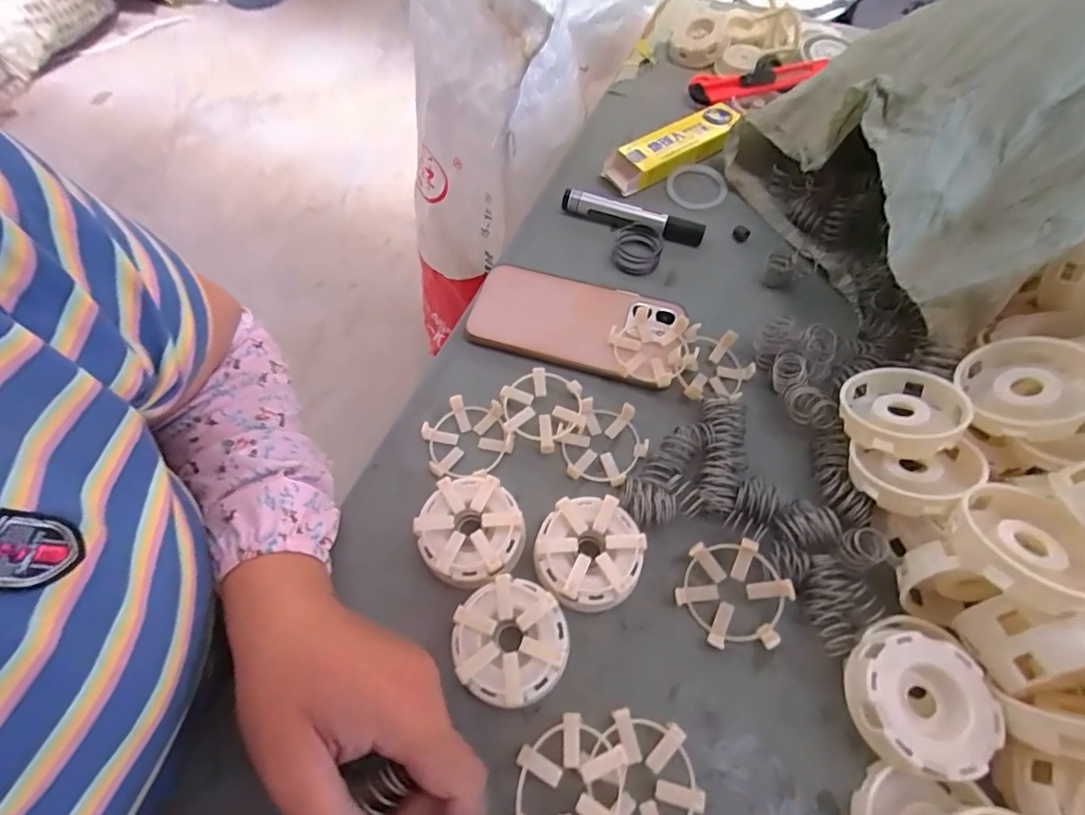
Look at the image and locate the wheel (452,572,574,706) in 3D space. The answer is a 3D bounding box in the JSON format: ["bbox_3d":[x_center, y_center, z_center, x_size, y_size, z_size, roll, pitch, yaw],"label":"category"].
[{"bbox_3d":[-0.018,0.134,0.297,0.063,0.031,0.063,0,60,0],"label":"wheel"}]

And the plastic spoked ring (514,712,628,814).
[{"bbox_3d":[0.013,0.191,0.257,0.059,0.007,0.060,-6,46,6],"label":"plastic spoked ring"}]

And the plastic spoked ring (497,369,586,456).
[{"bbox_3d":[0.001,0.001,0.374,0.062,0.017,0.057,0,60,0],"label":"plastic spoked ring"}]

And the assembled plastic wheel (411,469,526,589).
[{"bbox_3d":[-0.045,0.078,0.325,0.063,0.028,0.065,0,60,0],"label":"assembled plastic wheel"}]

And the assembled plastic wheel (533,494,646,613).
[{"bbox_3d":[0.029,0.090,0.320,0.063,0.030,0.062,0,60,0],"label":"assembled plastic wheel"}]

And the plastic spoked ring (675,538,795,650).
[{"bbox_3d":[0.114,0.110,0.307,0.063,0.012,0.058,-5,76,21],"label":"plastic spoked ring"}]

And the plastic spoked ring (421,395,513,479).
[{"bbox_3d":[-0.053,0.020,0.362,0.059,0.024,0.064,0,60,0],"label":"plastic spoked ring"}]

